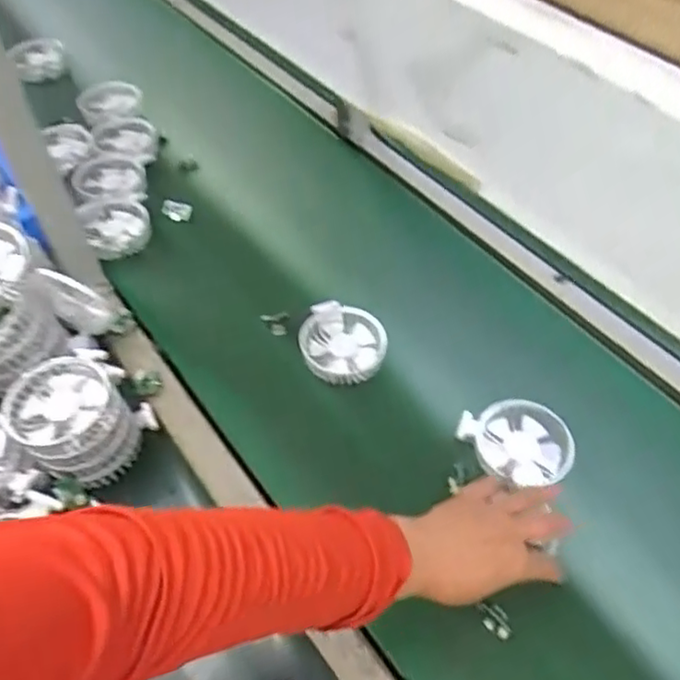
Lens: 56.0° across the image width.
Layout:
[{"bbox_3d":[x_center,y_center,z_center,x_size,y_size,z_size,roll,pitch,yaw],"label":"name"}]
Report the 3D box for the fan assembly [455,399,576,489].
[{"bbox_3d":[0.170,0.100,0.621,0.092,0.032,0.083,-15,53,-11],"label":"fan assembly"}]

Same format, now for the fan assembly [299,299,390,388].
[{"bbox_3d":[0.004,0.004,0.697,0.093,0.040,0.093,0,70,-1],"label":"fan assembly"}]

